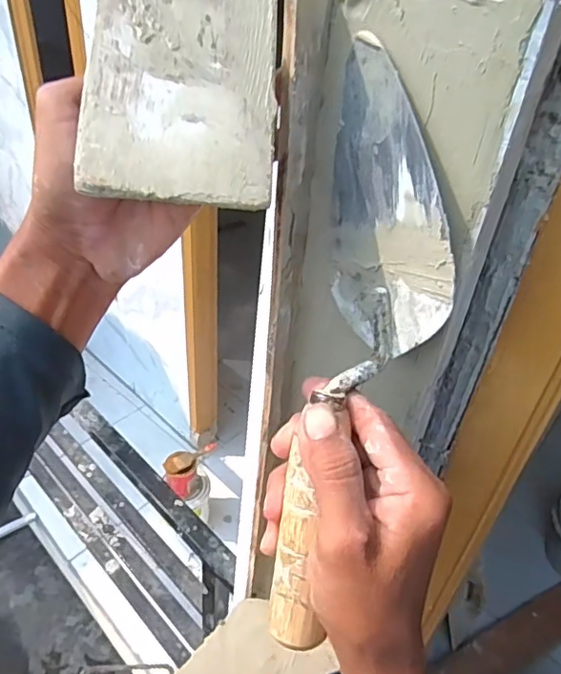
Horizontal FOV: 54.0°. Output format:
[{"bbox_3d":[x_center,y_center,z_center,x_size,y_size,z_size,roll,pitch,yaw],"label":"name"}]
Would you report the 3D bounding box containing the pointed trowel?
[{"bbox_3d":[0.046,0.007,0.298,0.068,0.293,0.073,11,3,6],"label":"pointed trowel"}]

